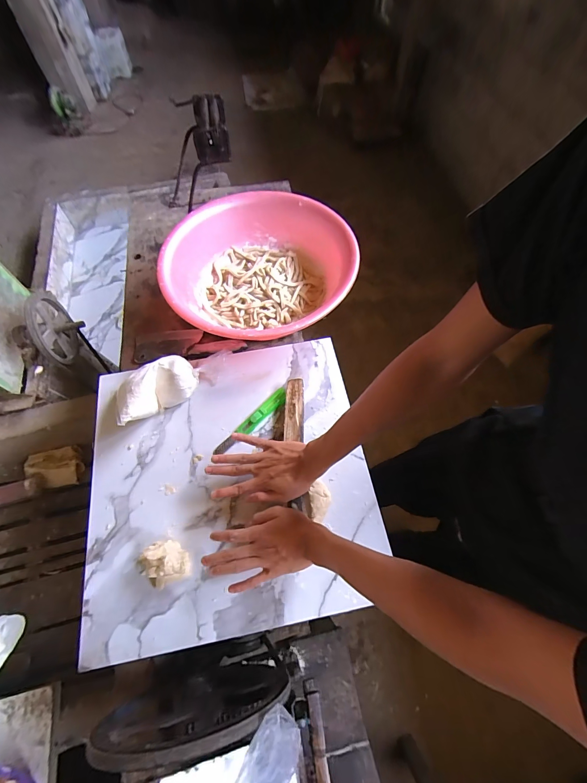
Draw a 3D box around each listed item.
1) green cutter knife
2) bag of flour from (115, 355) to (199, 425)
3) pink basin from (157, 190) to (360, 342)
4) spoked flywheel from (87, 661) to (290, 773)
[{"bbox_3d":[-0.080,0.055,0.627,0.179,0.014,0.033,-41,69,-18],"label":"green cutter knife"},{"bbox_3d":[-0.265,-0.003,0.624,0.161,0.073,0.088,-36,68,-16],"label":"bag of flour"},{"bbox_3d":[-0.073,-0.279,0.741,0.393,0.138,0.426,0,63,1],"label":"pink basin"},{"bbox_3d":[-0.130,0.425,0.440,0.238,0.244,0.042,-11,63,-4],"label":"spoked flywheel"}]

